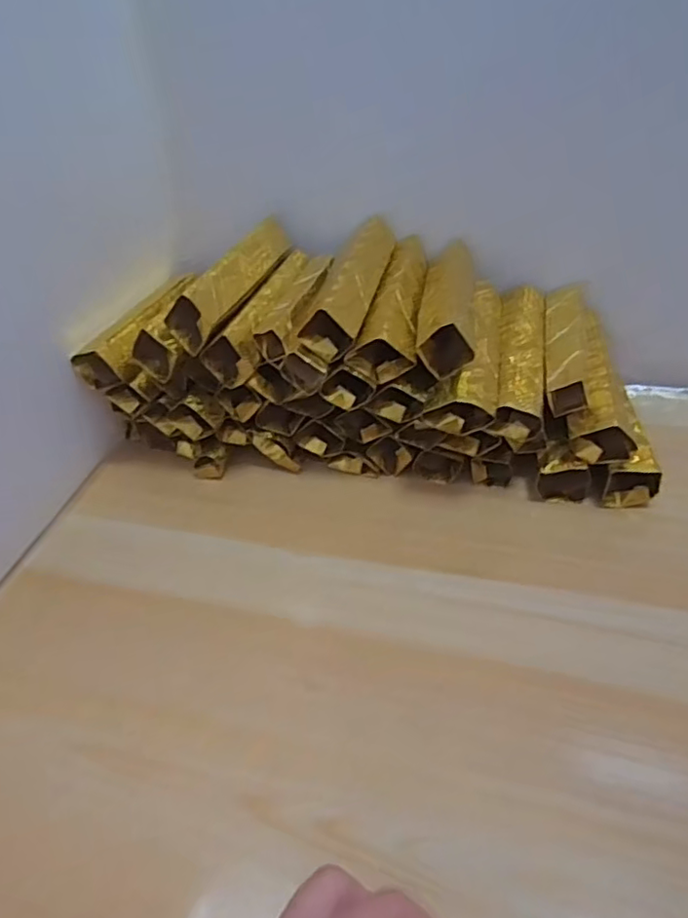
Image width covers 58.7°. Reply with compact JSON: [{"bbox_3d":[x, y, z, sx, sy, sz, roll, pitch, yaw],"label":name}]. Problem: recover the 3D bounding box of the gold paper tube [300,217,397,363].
[{"bbox_3d":[0.005,-0.116,0.406,0.031,0.030,0.134,-33,25,40],"label":"gold paper tube"}]

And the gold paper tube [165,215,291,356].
[{"bbox_3d":[-0.069,-0.125,0.416,0.031,0.037,0.135,12,44,22],"label":"gold paper tube"}]

